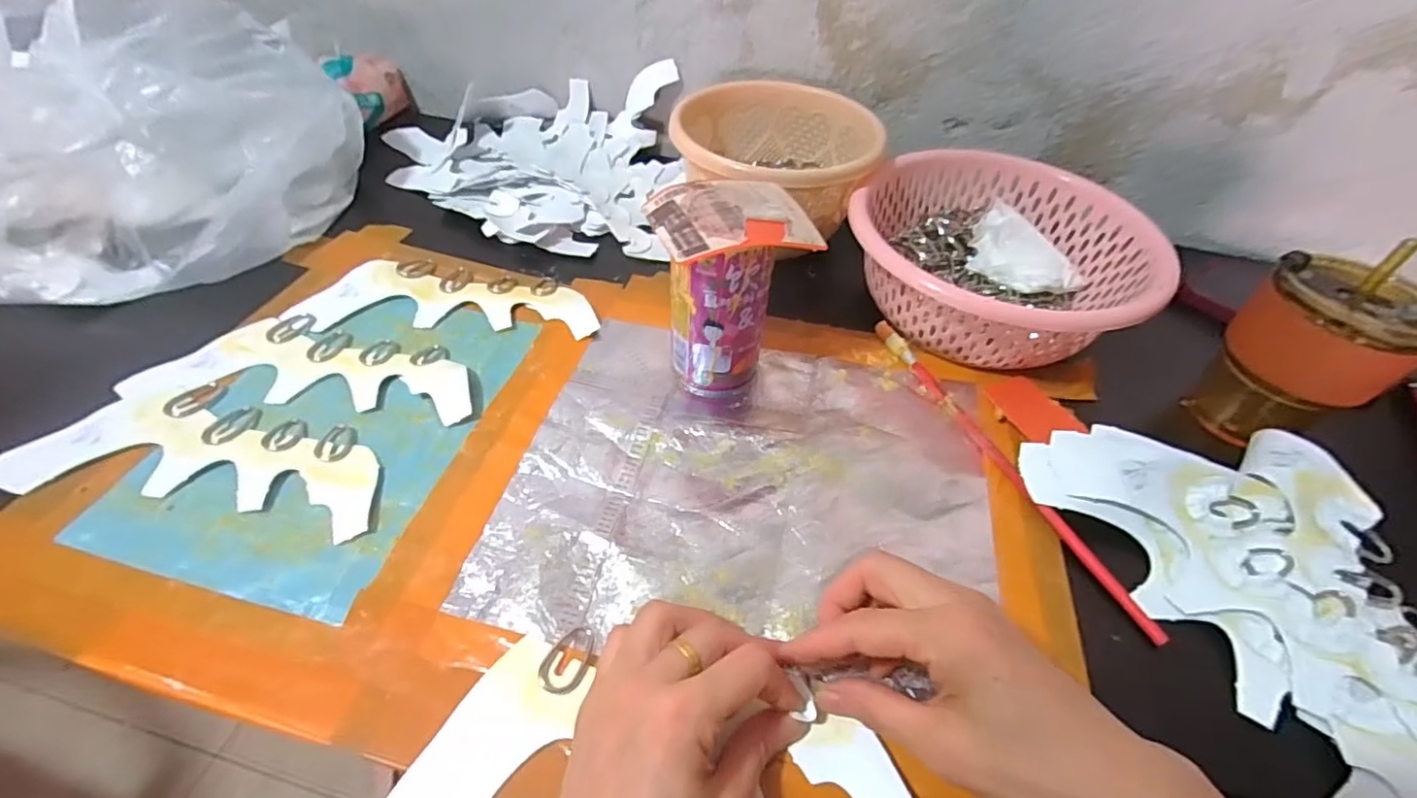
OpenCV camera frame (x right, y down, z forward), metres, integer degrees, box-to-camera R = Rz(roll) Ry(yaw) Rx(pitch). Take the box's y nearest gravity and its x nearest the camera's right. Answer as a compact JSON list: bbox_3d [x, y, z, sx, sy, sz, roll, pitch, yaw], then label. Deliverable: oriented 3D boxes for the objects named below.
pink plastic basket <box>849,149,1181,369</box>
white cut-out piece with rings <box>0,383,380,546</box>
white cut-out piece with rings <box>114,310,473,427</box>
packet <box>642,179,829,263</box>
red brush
[{"bbox_3d":[0.218,-0.116,0.477,0.215,0.070,0.197,2,48,-2],"label":"pink plastic basket"},{"bbox_3d":[-0.290,0.034,0.355,0.206,0.005,0.084,10,48,5],"label":"white cut-out piece with rings"},{"bbox_3d":[-0.263,-0.024,0.414,0.214,0.008,0.087,4,46,0],"label":"white cut-out piece with rings"},{"bbox_3d":[0.015,-0.110,0.354,0.093,0.013,0.072,-13,50,-16],"label":"packet"},{"bbox_3d":[0.189,0.037,0.394,0.011,0.008,0.259,-16,51,-18],"label":"red brush"}]

